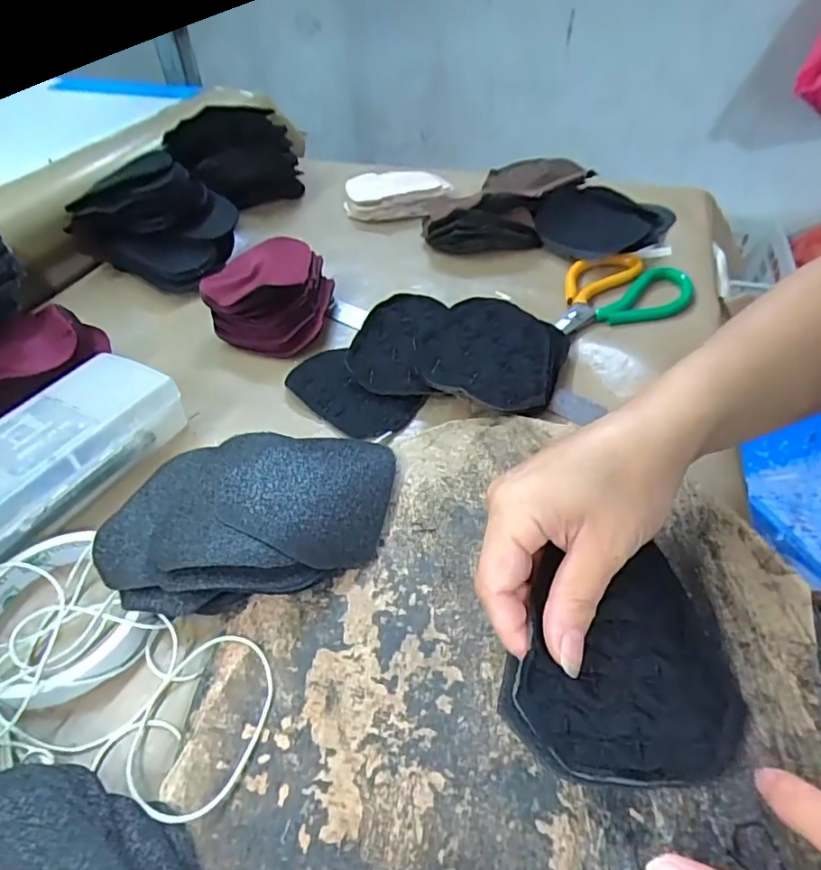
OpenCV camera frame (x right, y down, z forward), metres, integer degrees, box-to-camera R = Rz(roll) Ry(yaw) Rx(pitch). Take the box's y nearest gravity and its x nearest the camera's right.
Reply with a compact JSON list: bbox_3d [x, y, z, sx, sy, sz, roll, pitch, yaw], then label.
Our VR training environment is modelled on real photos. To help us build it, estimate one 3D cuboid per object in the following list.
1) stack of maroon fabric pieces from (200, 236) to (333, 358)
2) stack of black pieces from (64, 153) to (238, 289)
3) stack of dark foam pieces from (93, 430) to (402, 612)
[{"bbox_3d":[-0.120,-0.123,0.478,0.097,0.042,0.119,1,45,5],"label":"stack of maroon fabric pieces"},{"bbox_3d":[-0.239,-0.209,0.533,0.116,0.081,0.123,26,53,24],"label":"stack of black pieces"},{"bbox_3d":[-0.088,0.038,0.303,0.151,0.031,0.111,-4,45,-1],"label":"stack of dark foam pieces"}]

